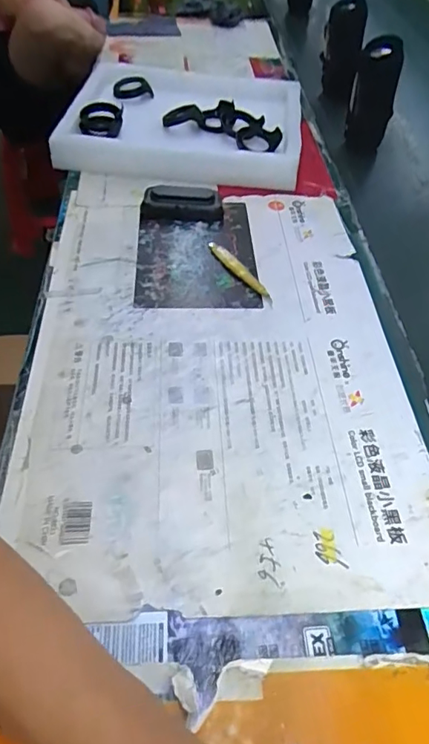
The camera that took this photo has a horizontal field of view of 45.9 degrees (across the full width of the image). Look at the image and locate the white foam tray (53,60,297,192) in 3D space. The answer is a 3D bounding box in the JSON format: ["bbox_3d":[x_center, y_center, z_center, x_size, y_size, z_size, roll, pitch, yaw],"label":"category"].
[{"bbox_3d":[-0.050,-0.422,0.805,0.354,0.063,0.323,6,50,1],"label":"white foam tray"}]

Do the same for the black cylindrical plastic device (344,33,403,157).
[{"bbox_3d":[0.249,-0.432,0.809,0.073,0.158,0.055,16,51,9],"label":"black cylindrical plastic device"}]

